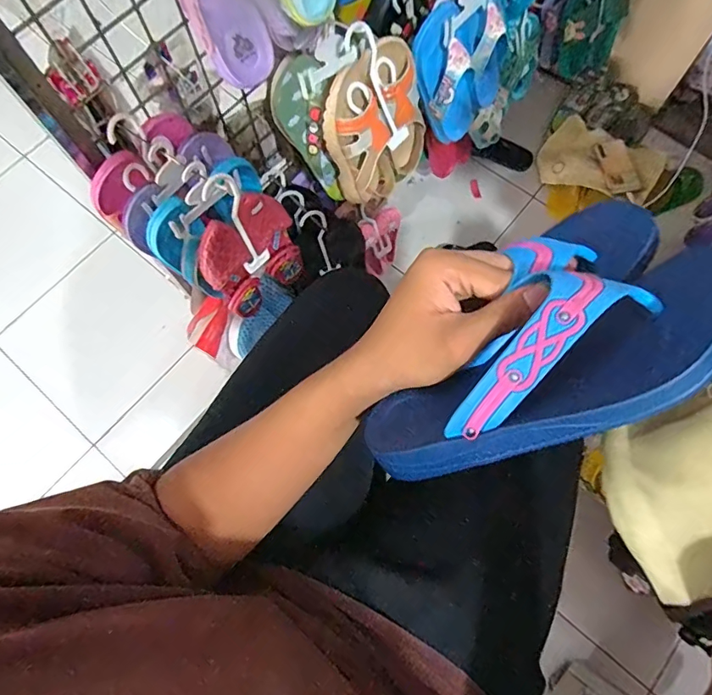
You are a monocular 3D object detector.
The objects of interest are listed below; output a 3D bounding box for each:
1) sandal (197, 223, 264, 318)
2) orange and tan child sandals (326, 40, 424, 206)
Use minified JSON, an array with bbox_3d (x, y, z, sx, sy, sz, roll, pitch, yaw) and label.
[{"bbox_3d":[-0.171,-0.098,0.662,0.042,0.193,0.066,32,75,11],"label":"sandal"},{"bbox_3d":[0.031,-0.309,0.673,0.083,0.179,0.152,38,76,13],"label":"orange and tan child sandals"}]

